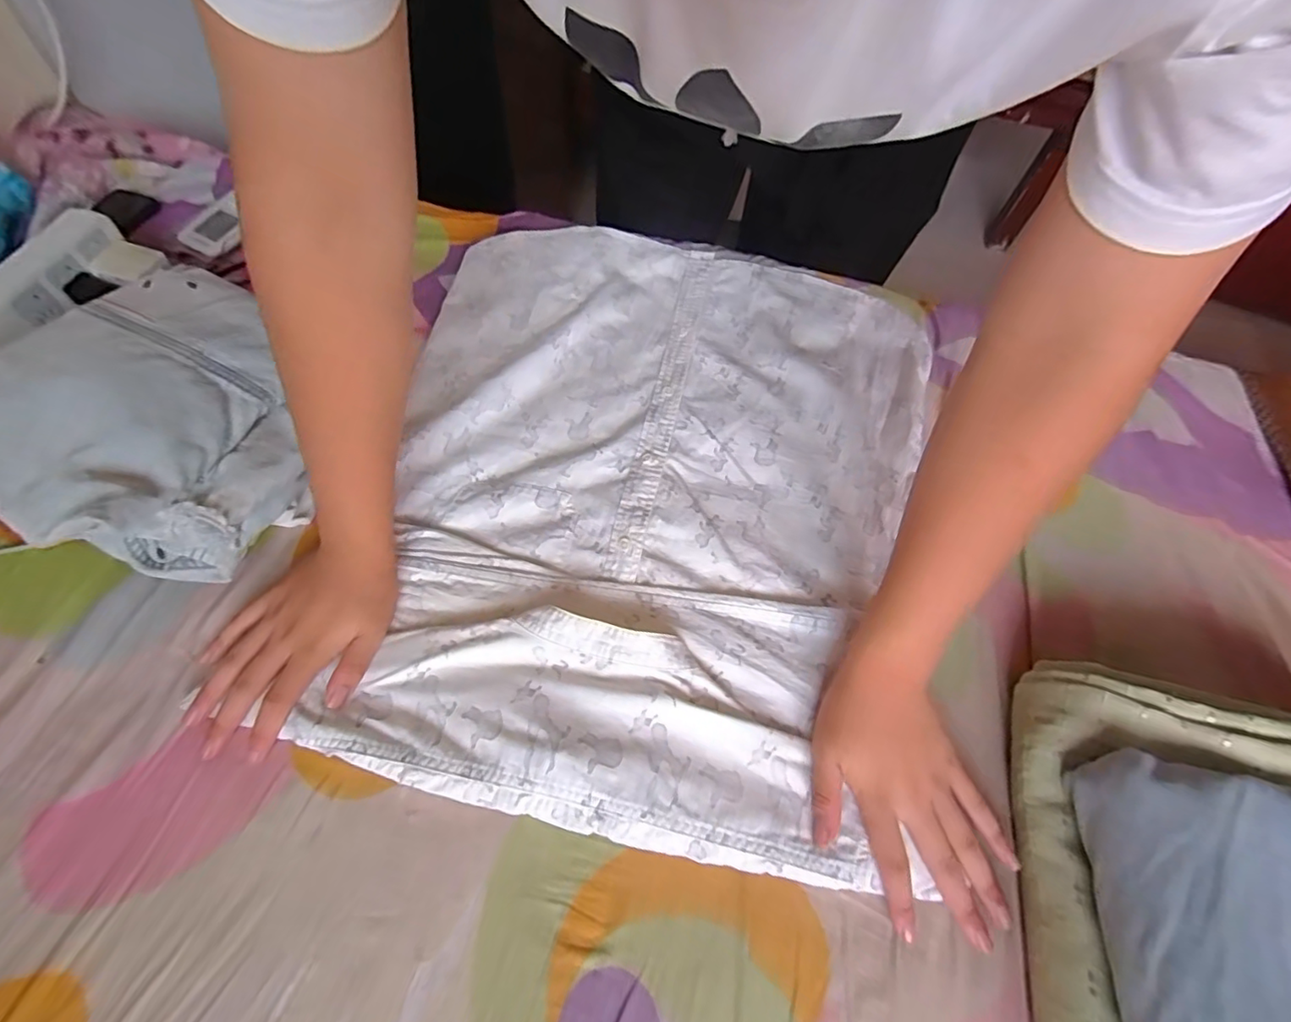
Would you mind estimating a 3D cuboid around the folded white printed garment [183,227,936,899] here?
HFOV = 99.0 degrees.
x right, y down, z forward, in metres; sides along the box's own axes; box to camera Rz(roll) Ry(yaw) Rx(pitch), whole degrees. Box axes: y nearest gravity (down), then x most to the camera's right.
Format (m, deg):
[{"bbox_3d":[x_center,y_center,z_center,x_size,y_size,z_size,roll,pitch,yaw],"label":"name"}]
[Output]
[{"bbox_3d":[-0.004,-0.044,0.514,0.475,0.029,0.588,15,62,5],"label":"folded white printed garment"}]

